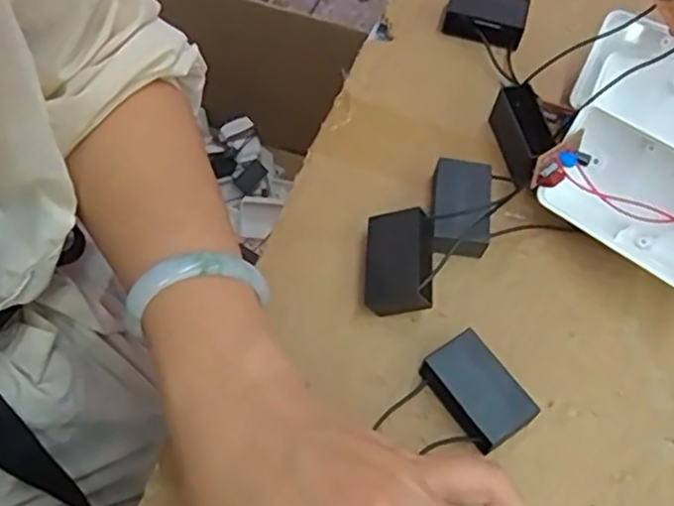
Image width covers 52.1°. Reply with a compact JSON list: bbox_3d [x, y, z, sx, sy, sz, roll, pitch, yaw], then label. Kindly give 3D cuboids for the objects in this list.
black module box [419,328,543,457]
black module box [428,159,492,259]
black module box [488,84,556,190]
[{"bbox_3d":[0.063,0.064,0.315,0.032,0.019,0.048,-30,68,-17],"label":"black module box"},{"bbox_3d":[0.063,-0.023,0.357,0.030,0.021,0.049,6,62,0],"label":"black module box"},{"bbox_3d":[0.102,-0.065,0.378,0.020,0.027,0.049,-10,64,-8],"label":"black module box"}]

